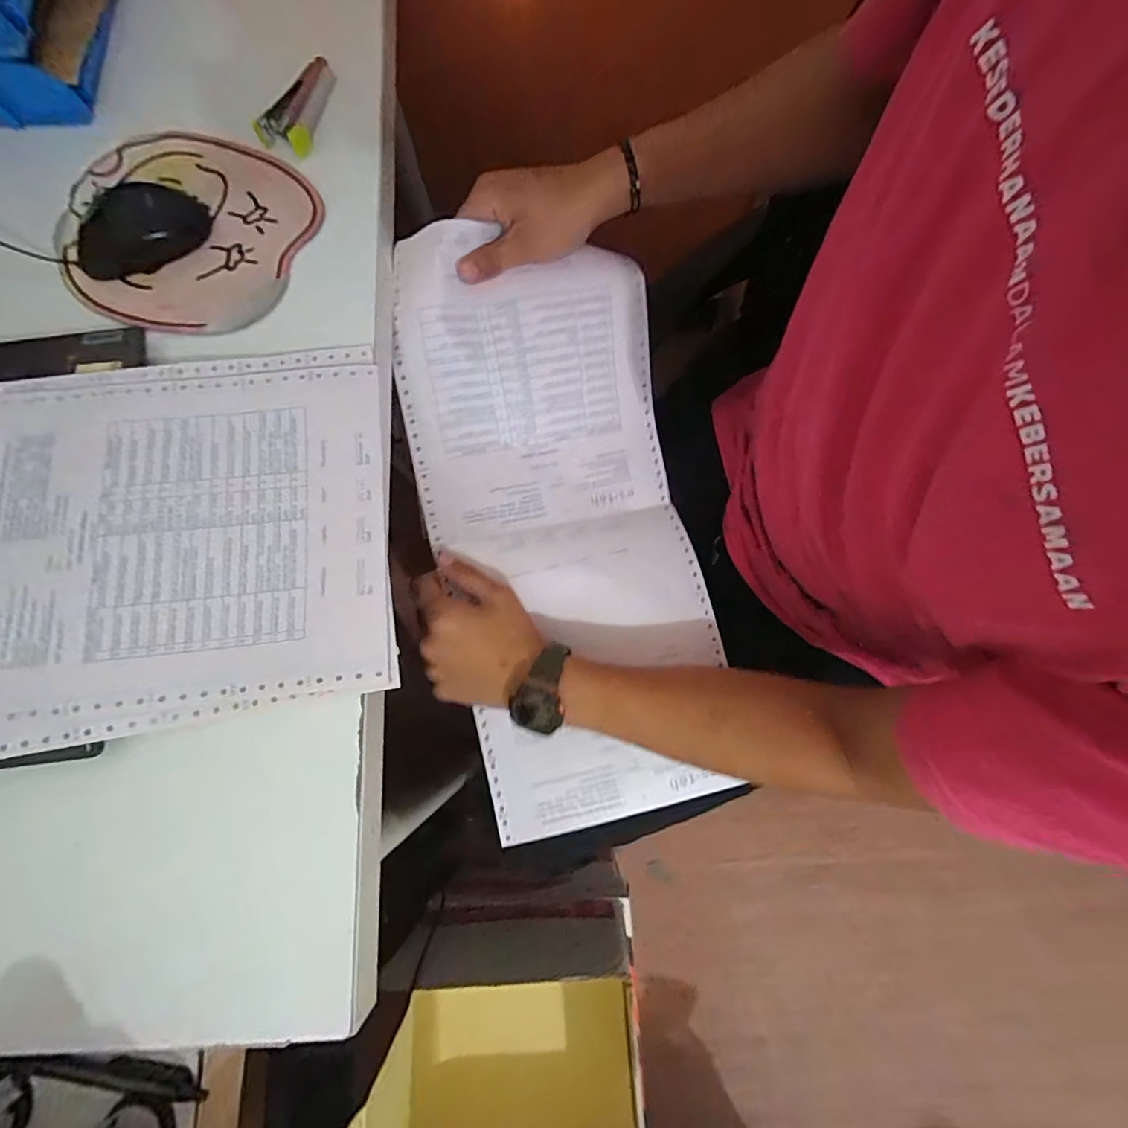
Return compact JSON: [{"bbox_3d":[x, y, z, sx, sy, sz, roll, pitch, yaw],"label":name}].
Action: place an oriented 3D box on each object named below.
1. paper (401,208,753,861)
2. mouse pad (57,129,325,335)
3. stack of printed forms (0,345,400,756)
[{"bbox_3d":[0.000,-0.031,0.465,0.235,0.076,0.520,-12,90,-3],"label":"paper"},{"bbox_3d":[-0.325,-0.287,0.426,0.216,0.008,0.189,29,81,7],"label":"mouse pad"},{"bbox_3d":[-0.290,-0.022,0.352,0.318,0.010,0.264,-9,76,-2],"label":"stack of printed forms"}]

